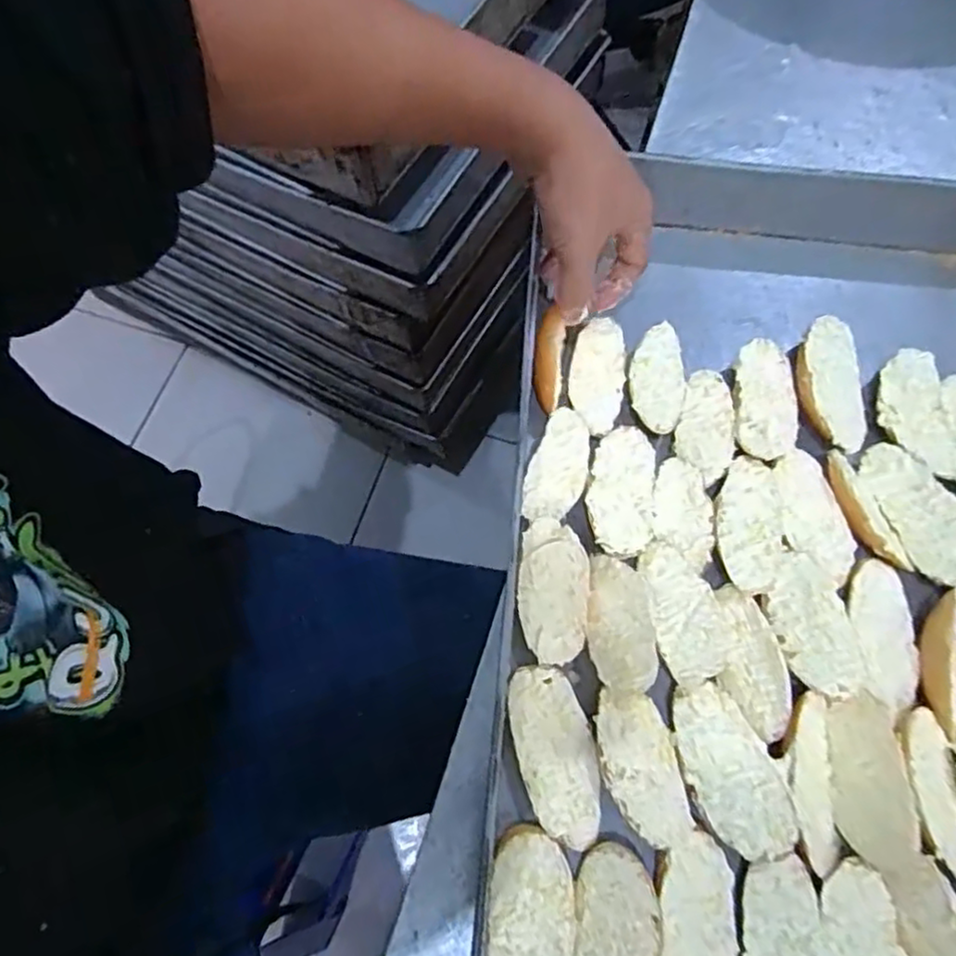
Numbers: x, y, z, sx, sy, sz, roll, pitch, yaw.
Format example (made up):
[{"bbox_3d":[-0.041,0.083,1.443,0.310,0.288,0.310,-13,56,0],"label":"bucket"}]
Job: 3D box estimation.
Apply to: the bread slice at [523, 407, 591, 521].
[{"bbox_3d":[0.052,-0.007,0.424,0.034,0.010,0.075,21,69,8],"label":"bread slice"}]

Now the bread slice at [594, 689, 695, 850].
[{"bbox_3d":[0.087,0.154,0.359,0.041,0.008,0.076,-10,68,-5],"label":"bread slice"}]

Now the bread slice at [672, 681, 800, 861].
[{"bbox_3d":[0.134,0.153,0.355,0.044,0.009,0.085,-11,68,-5],"label":"bread slice"}]

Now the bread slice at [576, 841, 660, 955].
[{"bbox_3d":[0.068,0.228,0.330,0.037,0.013,0.083,9,67,3],"label":"bread slice"}]

